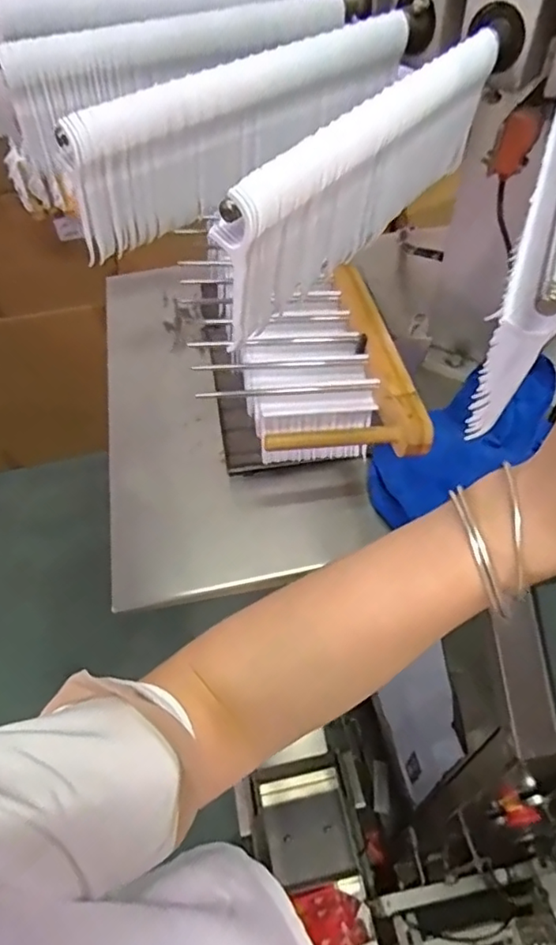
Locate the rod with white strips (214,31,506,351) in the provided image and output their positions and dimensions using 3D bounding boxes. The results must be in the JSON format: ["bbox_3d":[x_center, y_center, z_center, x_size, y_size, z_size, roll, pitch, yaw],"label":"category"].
[{"bbox_3d":[0.046,-0.141,0.273,0.015,0.070,0.210,29,57,23],"label":"rod with white strips"}]

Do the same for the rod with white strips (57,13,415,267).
[{"bbox_3d":[-0.014,-0.184,0.312,0.209,0.071,0.017,-33,57,-22],"label":"rod with white strips"}]

